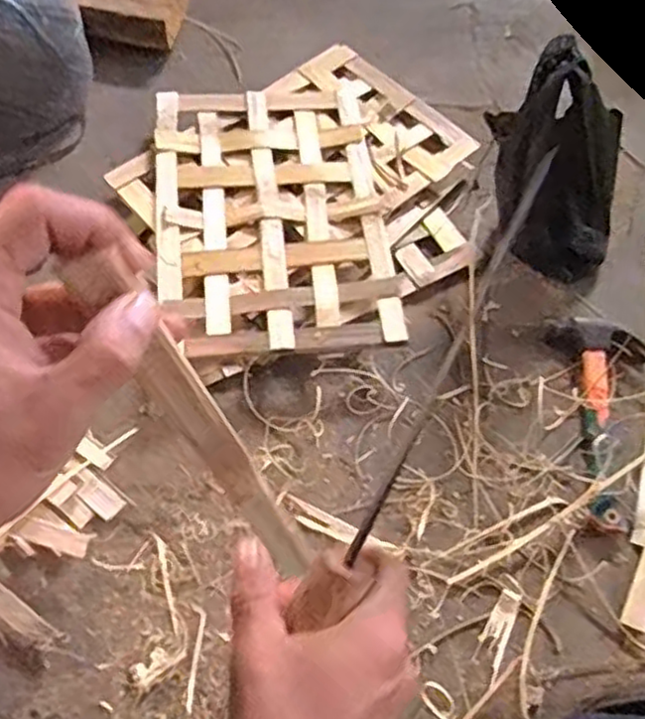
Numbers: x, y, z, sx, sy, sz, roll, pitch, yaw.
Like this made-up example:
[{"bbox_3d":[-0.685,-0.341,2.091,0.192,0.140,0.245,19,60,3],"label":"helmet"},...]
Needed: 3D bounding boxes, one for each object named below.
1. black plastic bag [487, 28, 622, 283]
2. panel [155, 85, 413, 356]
[{"bbox_3d":[0.222,-0.180,0.693,0.107,0.260,0.097,21,60,37],"label":"black plastic bag"},{"bbox_3d":[-0.053,-0.152,0.750,0.232,0.016,0.341,-7,60,-8],"label":"panel"}]

